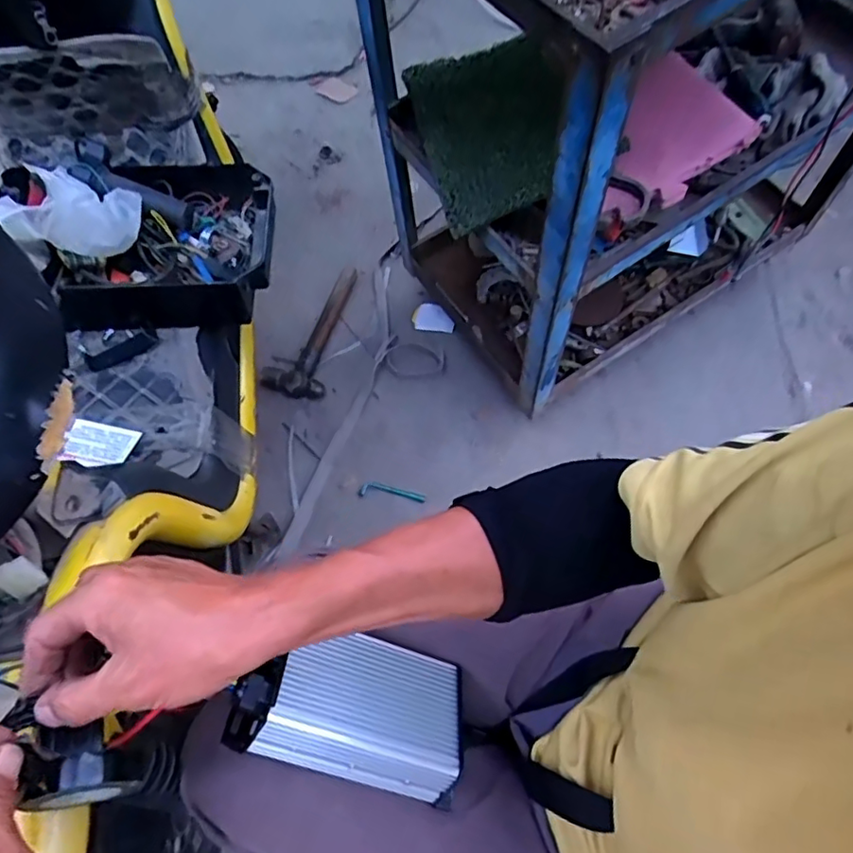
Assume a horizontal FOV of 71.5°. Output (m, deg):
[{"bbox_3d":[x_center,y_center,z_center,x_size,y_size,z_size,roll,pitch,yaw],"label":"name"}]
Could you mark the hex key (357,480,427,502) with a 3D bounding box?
[{"bbox_3d":[-0.060,0.113,1.024,0.116,0.004,0.031,8,64,5],"label":"hex key"}]

